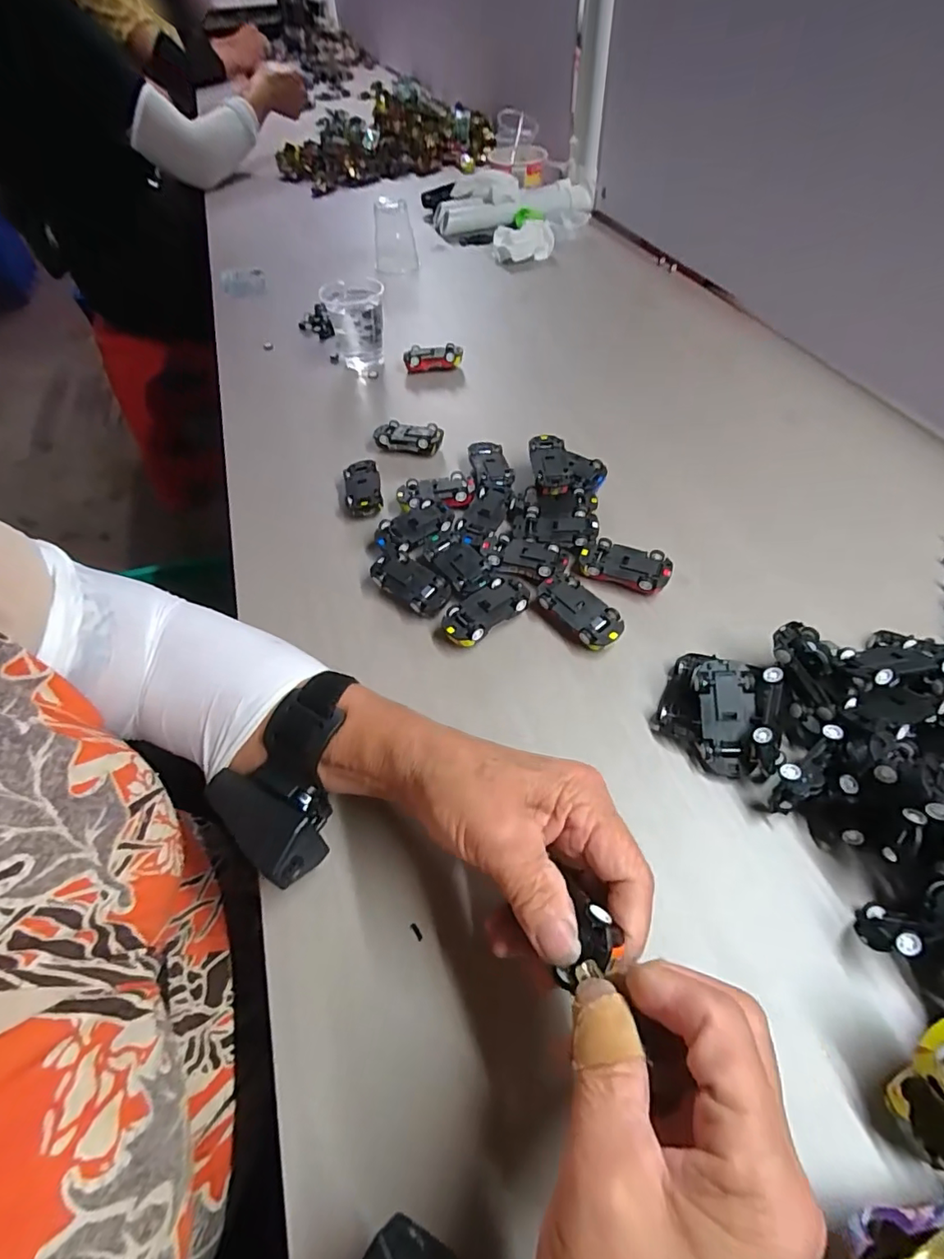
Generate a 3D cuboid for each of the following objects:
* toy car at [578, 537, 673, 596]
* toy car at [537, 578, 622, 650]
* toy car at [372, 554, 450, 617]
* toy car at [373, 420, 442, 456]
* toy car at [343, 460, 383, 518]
[{"bbox_3d":[0.112,-0.045,0.399,0.064,0.022,0.032,19,58,18],"label":"toy car"},{"bbox_3d":[0.074,-0.010,0.373,0.030,0.021,0.064,-35,58,-18],"label":"toy car"},{"bbox_3d":[-0.044,-0.032,0.394,0.061,0.020,0.030,32,63,25],"label":"toy car"},{"bbox_3d":[-0.058,-0.177,0.504,0.064,0.025,0.025,6,55,10],"label":"toy car"},{"bbox_3d":[-0.093,-0.119,0.464,0.030,0.020,0.059,-11,54,-3],"label":"toy car"}]

